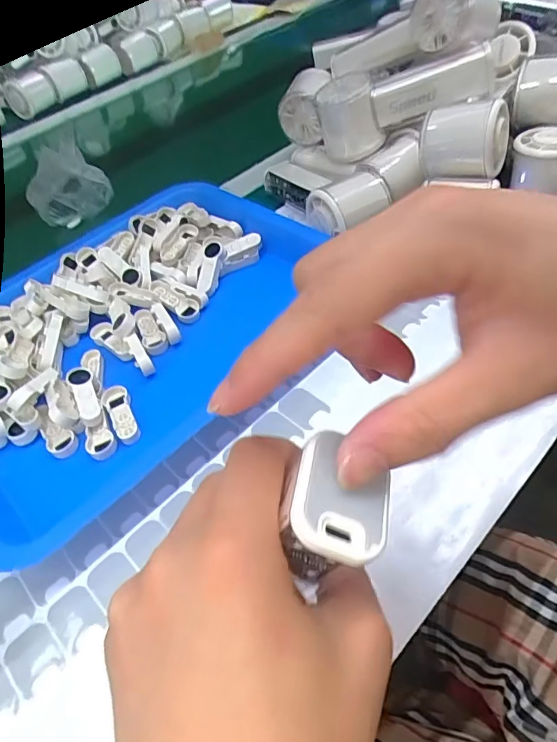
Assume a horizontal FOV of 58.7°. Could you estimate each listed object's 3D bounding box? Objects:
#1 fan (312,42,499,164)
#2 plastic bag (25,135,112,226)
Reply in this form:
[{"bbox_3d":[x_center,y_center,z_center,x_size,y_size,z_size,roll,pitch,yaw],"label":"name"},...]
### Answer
[{"bbox_3d":[0.106,-0.240,0.438,0.152,0.065,0.050,-7,47,31],"label":"fan"},{"bbox_3d":[-0.244,-0.210,0.554,0.072,0.064,0.122,-34,51,-18],"label":"plastic bag"}]

